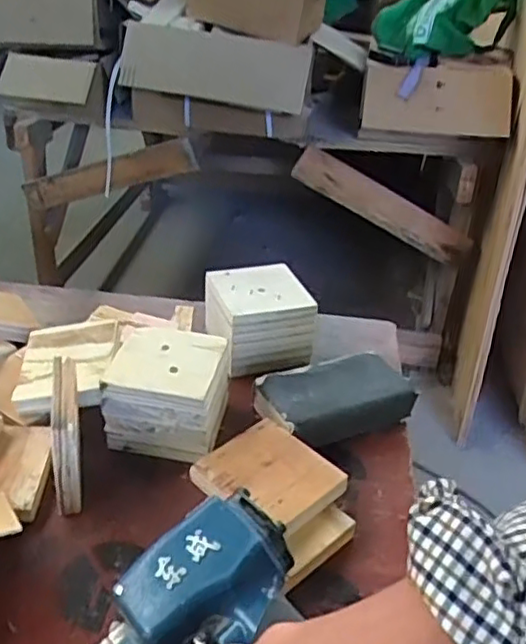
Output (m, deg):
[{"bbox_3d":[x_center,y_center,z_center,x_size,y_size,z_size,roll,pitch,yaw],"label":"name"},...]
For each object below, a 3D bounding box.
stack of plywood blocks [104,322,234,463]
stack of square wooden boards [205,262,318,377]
[{"bbox_3d":[-0.080,0.062,0.565,0.092,0.080,0.079,8,31,7],"label":"stack of plywood blocks"},{"bbox_3d":[-0.004,-0.006,0.679,0.097,0.076,0.088,-6,32,-16],"label":"stack of square wooden boards"}]

